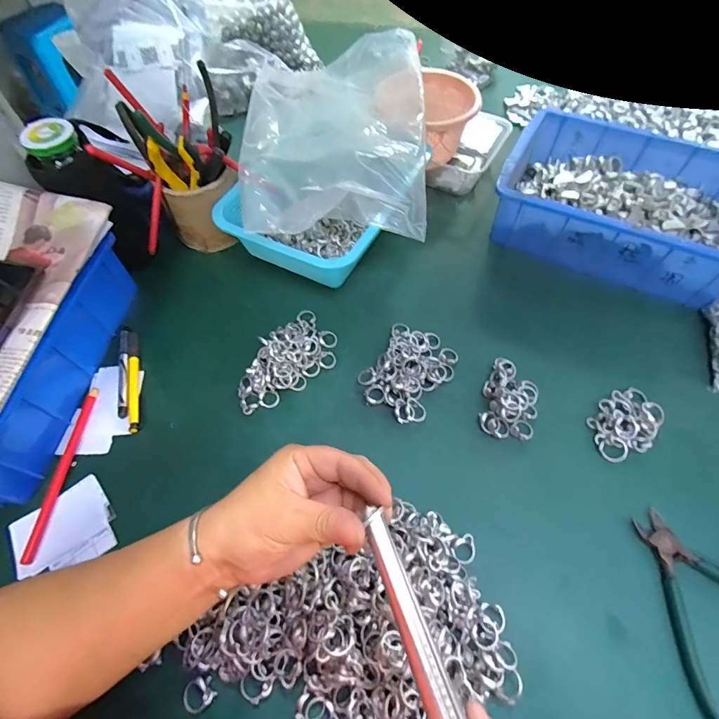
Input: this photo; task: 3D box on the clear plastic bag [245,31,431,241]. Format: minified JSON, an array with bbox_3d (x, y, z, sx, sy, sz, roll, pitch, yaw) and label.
[{"bbox_3d":[-0.034,-0.278,0.484,0.215,0.076,0.320,0,59,2],"label":"clear plastic bag"}]

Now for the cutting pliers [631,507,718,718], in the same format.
[{"bbox_3d":[0.277,0.191,0.309,0.118,0.010,0.137,-22,61,-10],"label":"cutting pliers"}]

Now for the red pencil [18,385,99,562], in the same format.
[{"bbox_3d":[-0.286,0.103,0.376,0.011,0.006,0.165,0,59,2],"label":"red pencil"}]

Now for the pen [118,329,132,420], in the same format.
[{"bbox_3d":[-0.260,0.011,0.431,0.012,0.006,0.113,-12,59,-5],"label":"pen"}]

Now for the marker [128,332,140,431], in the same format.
[{"bbox_3d":[-0.248,0.022,0.428,0.010,0.009,0.121,-14,59,-6],"label":"marker"}]

